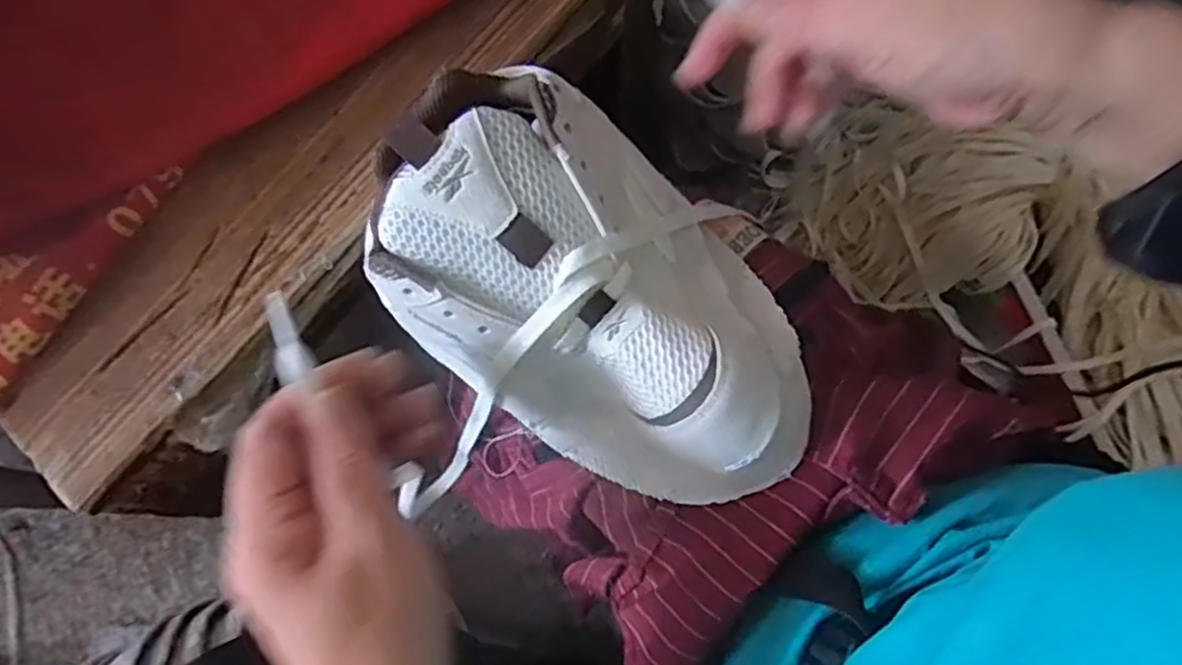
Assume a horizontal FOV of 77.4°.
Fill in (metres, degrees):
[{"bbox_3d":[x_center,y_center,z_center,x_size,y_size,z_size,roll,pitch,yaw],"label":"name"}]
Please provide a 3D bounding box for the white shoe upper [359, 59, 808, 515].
[{"bbox_3d":[0.007,-0.016,0.334,0.222,0.095,0.133,34,80,8],"label":"white shoe upper"}]

